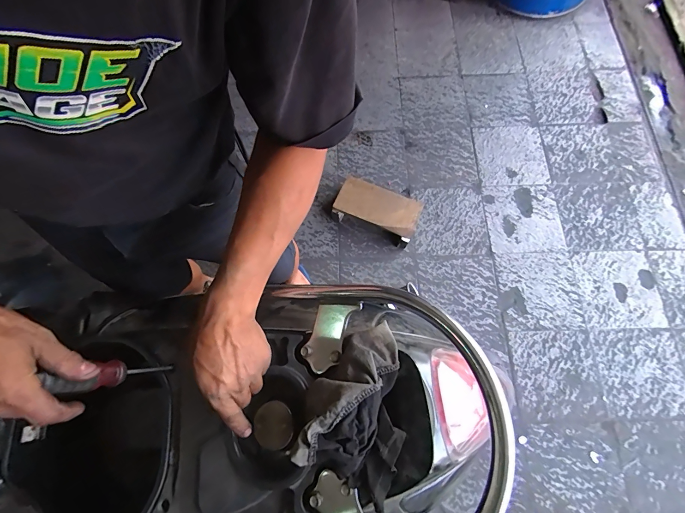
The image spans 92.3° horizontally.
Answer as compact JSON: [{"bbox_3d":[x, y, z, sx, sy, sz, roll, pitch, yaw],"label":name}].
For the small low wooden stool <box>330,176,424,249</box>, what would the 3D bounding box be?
[{"bbox_3d":[0.128,-0.173,1.256,0.318,0.118,0.159,25,75,8],"label":"small low wooden stool"}]

